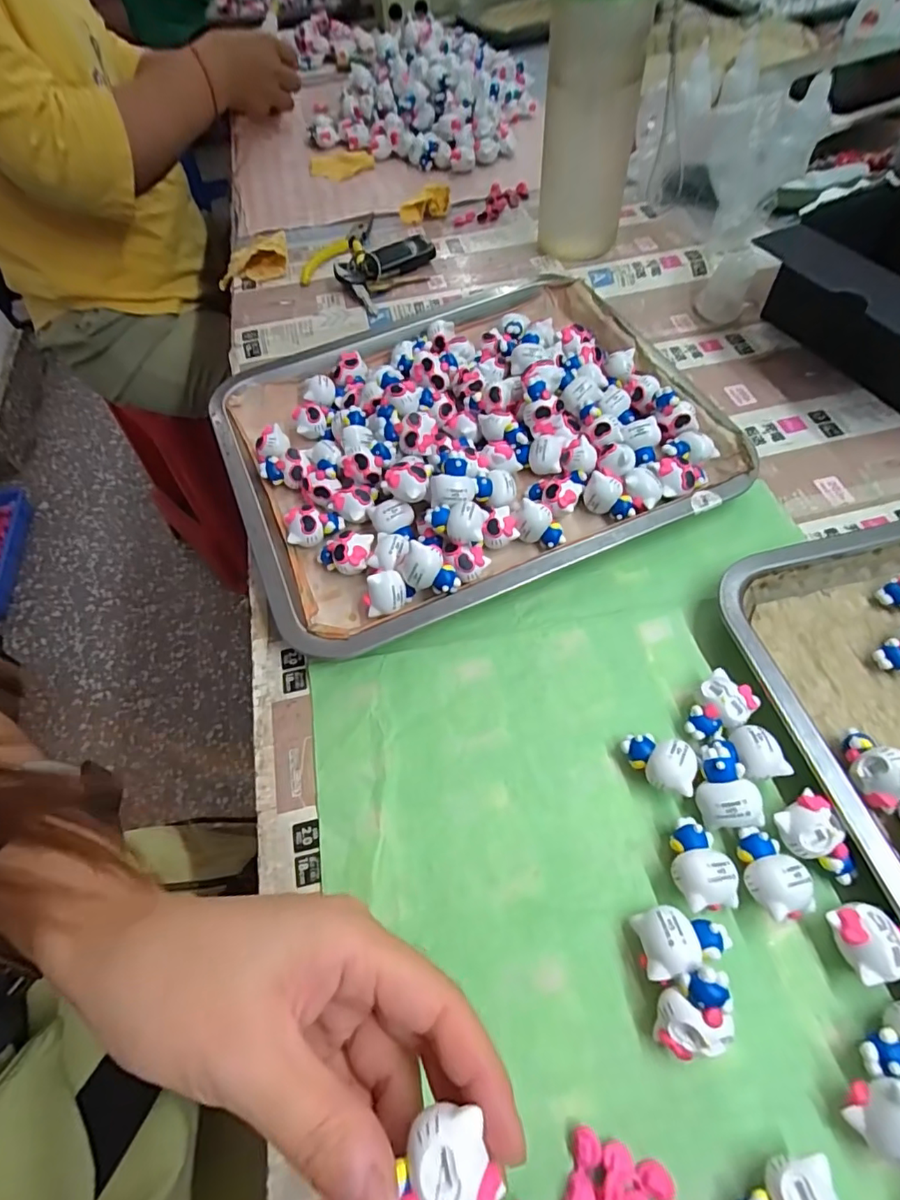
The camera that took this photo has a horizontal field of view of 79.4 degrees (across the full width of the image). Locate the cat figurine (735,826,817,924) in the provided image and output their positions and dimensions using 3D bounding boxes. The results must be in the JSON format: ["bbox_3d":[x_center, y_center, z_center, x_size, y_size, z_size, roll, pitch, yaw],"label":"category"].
[{"bbox_3d":[0.132,0.113,0.225,0.022,0.020,0.034,-16,58,-7],"label":"cat figurine"}]

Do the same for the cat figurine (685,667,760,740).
[{"bbox_3d":[0.130,0.054,0.265,0.034,0.020,0.024,-38,63,-19],"label":"cat figurine"}]

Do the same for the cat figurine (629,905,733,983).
[{"bbox_3d":[0.090,0.134,0.215,0.035,0.021,0.022,-13,58,-5],"label":"cat figurine"}]

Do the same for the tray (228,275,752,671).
[{"bbox_3d":[0.006,-0.117,0.370,0.308,0.041,0.261,-22,59,-10],"label":"tray"}]

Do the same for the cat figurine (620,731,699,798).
[{"bbox_3d":[0.097,0.075,0.253,0.033,0.022,0.021,30,64,20],"label":"cat figurine"}]

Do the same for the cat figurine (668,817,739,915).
[{"bbox_3d":[0.104,0.112,0.229,0.023,0.021,0.034,-14,58,-5],"label":"cat figurine"}]

